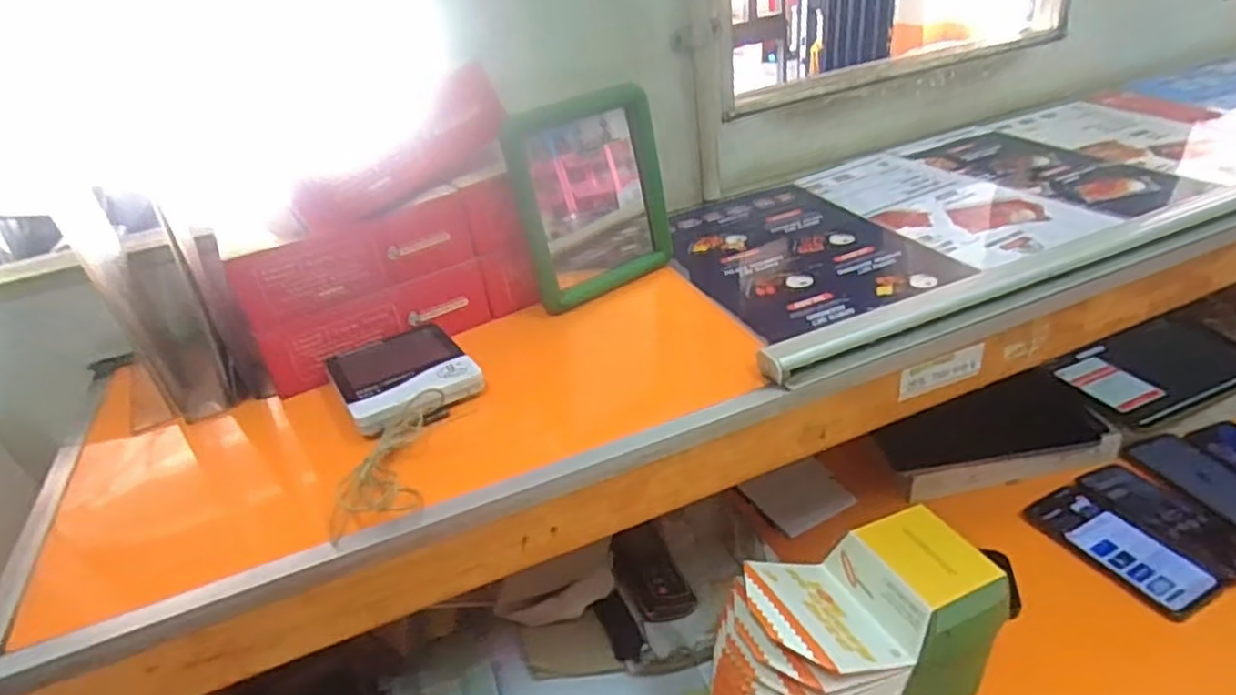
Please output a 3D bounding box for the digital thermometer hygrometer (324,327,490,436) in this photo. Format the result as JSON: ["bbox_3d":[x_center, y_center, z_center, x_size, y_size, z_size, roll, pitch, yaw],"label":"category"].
[{"bbox_3d":[-0.157,0.019,0.521,0.092,0.020,0.100,-22,35,-24],"label":"digital thermometer hygrometer"}]

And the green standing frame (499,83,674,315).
[{"bbox_3d":[-0.020,-0.126,0.602,0.135,0.167,0.018,-27,28,-26],"label":"green standing frame"}]

